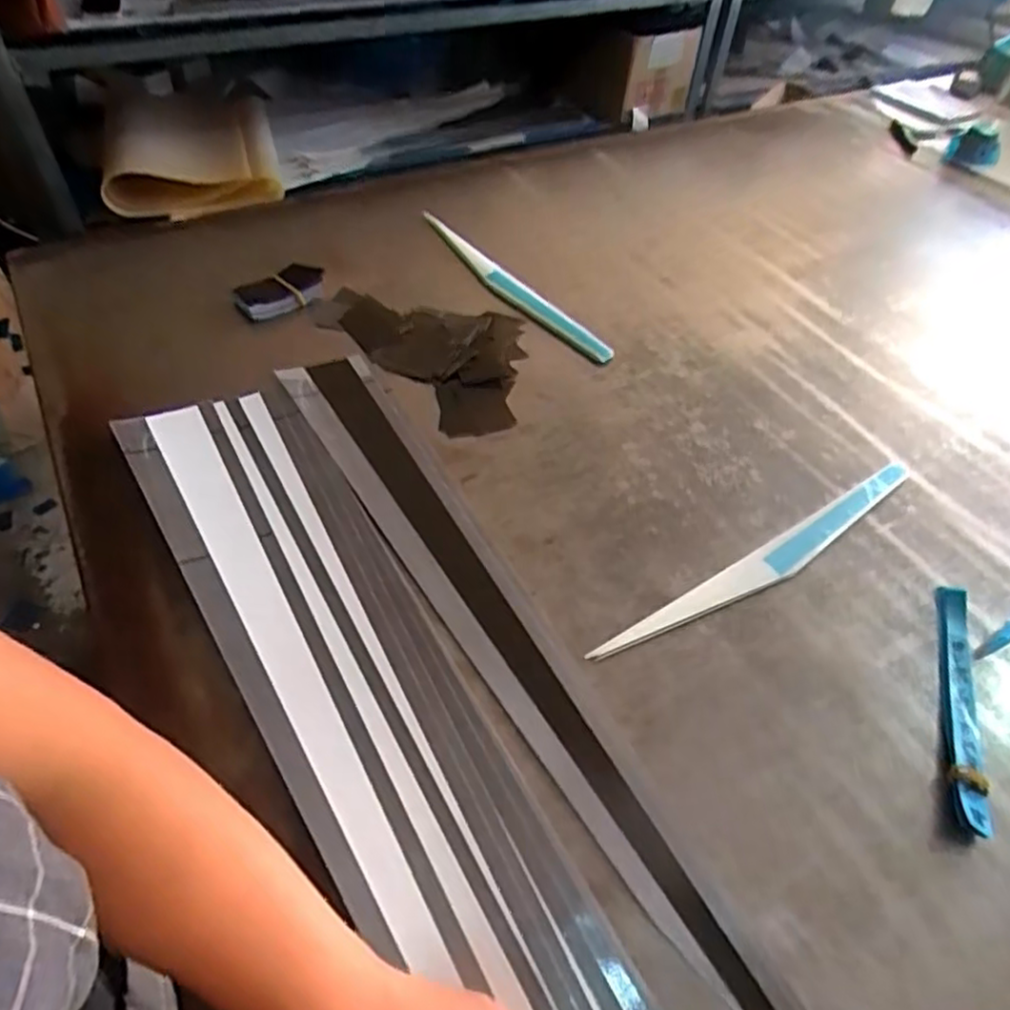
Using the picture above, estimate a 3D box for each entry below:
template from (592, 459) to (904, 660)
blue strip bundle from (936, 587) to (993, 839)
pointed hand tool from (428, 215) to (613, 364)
[{"bbox_3d":[0.245,0.049,0.618,0.396,0.010,0.037,-26,52,-22],"label":"template"},{"bbox_3d":[0.359,0.152,0.536,0.025,0.015,0.214,18,51,10],"label":"blue strip bundle"},{"bbox_3d":[0.006,-0.275,0.840,0.031,0.014,0.332,-30,58,-26],"label":"pointed hand tool"}]

